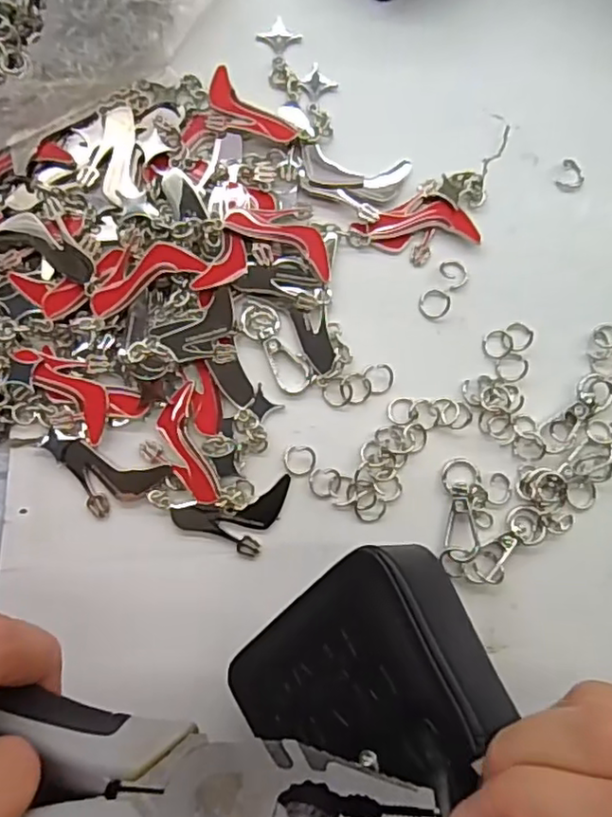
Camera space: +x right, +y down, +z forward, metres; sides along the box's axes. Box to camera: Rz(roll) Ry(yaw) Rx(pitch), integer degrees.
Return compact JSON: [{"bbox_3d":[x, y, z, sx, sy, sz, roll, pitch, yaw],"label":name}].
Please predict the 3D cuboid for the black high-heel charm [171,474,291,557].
[{"bbox_3d":[-0.026,0.044,0.240,0.046,0.004,0.025,-16,85,-6],"label":"black high-heel charm"}]

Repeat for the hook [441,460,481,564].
[{"bbox_3d":[0.062,0.040,0.246,0.015,0.005,0.039,2,83,-4],"label":"hook"}]

